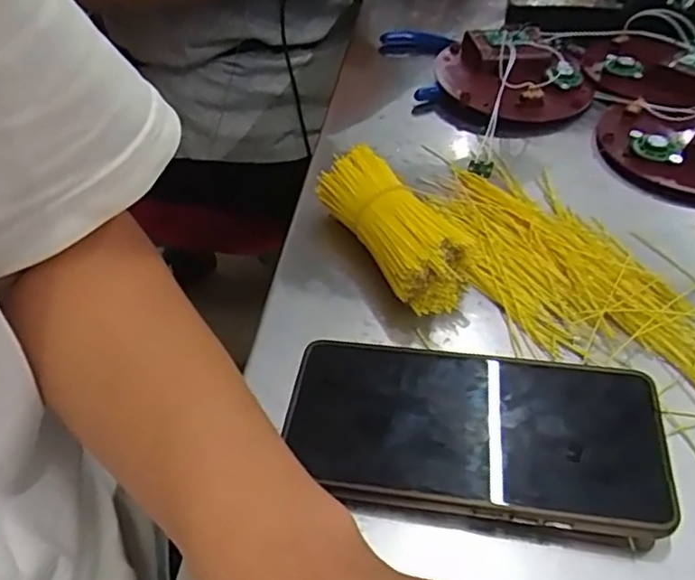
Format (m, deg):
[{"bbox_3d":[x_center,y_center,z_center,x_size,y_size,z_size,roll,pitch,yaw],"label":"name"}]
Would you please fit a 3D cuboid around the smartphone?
[{"bbox_3d":[0.054,0.062,0.282,0.158,0.017,0.077,6,48,7],"label":"smartphone"}]

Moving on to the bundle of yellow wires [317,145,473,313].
[{"bbox_3d":[0.024,-0.037,0.361,0.040,0.033,0.109,-26,52,-22],"label":"bundle of yellow wires"}]

